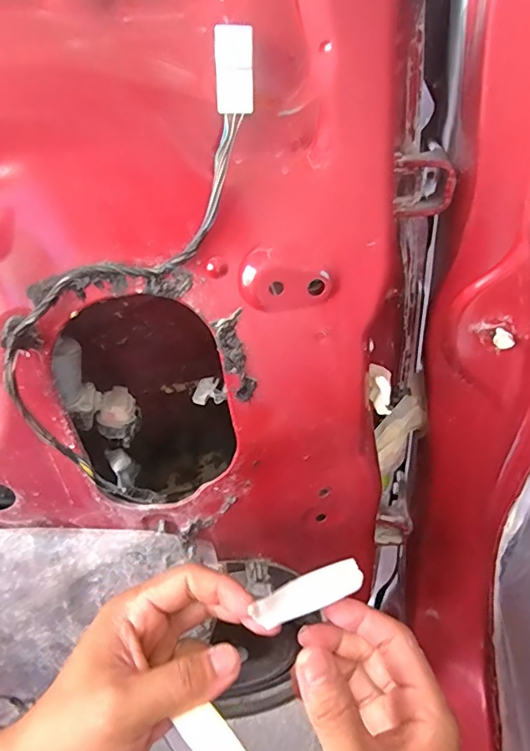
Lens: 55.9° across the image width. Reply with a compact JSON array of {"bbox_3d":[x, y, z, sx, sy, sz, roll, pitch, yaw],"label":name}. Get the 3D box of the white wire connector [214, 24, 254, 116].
[{"bbox_3d":[-0.014,-0.139,0.229,0.019,0.034,0.005,-8,37,-2],"label":"white wire connector"}]

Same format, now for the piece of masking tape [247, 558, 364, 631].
[{"bbox_3d":[0.025,0.123,0.283,0.062,0.013,0.018,-29,38,7],"label":"piece of masking tape"}]

